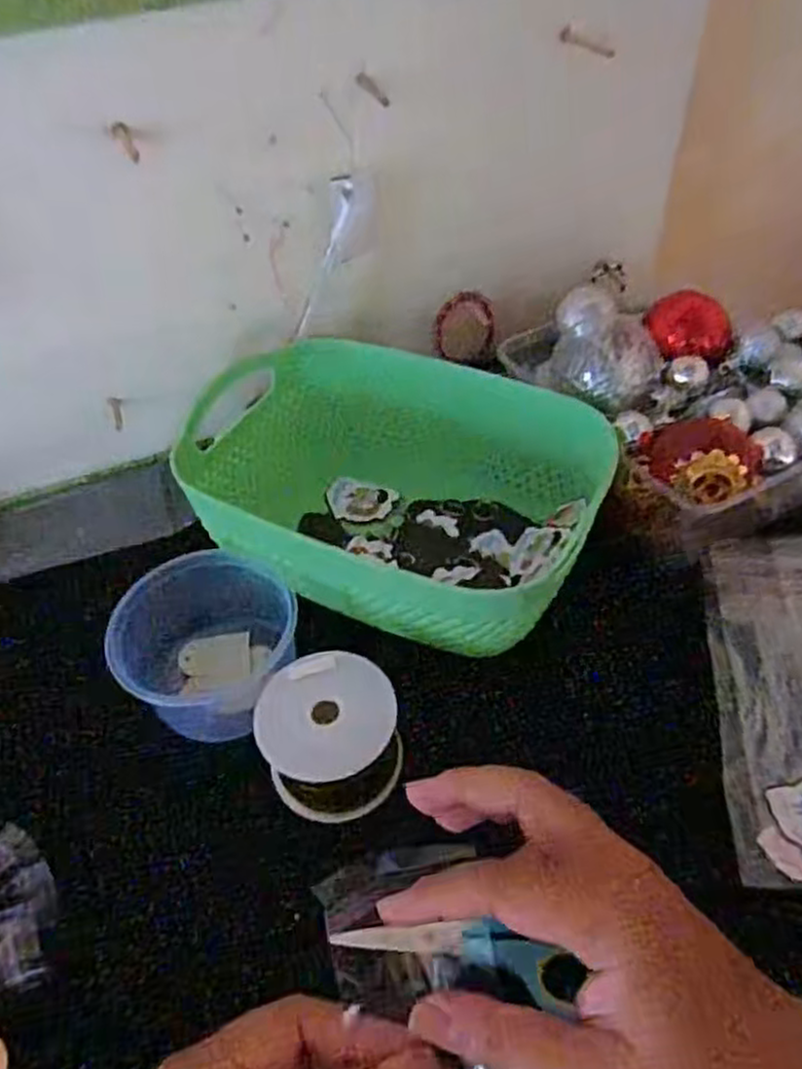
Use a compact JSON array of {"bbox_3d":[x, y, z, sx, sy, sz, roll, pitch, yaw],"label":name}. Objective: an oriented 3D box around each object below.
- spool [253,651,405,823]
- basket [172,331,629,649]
[{"bbox_3d":[-0.034,0.097,0.362,0.064,0.043,0.065,-2,46,2],"label":"spool"},{"bbox_3d":[-0.003,-0.030,0.462,0.242,0.087,0.167,18,50,20],"label":"basket"}]

